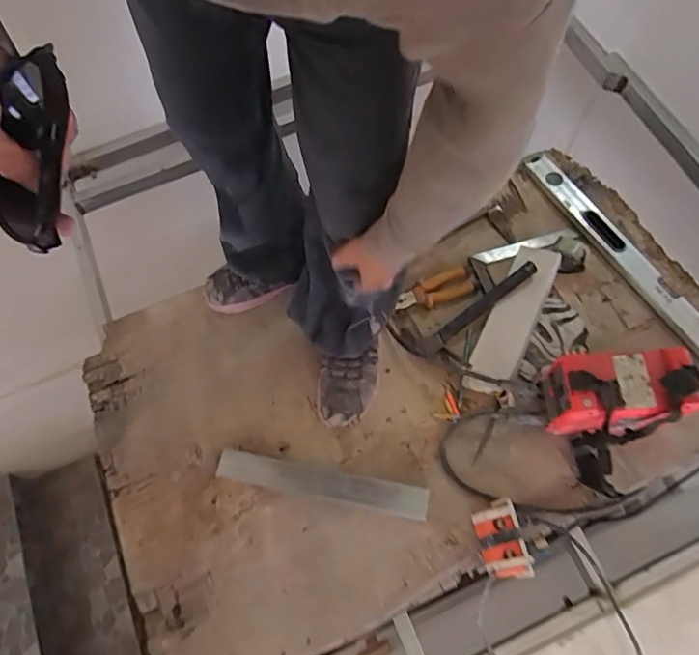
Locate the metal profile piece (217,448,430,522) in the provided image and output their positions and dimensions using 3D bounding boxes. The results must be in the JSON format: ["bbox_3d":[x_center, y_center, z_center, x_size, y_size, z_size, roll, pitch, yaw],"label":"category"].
[{"bbox_3d":[-0.048,0.266,0.944,0.358,0.021,0.051,10,69,6],"label":"metal profile piece"}]

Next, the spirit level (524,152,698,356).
[{"bbox_3d":[0.599,-0.066,1.050,0.066,0.032,0.745,-32,71,-11],"label":"spirit level"}]

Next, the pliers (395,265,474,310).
[{"bbox_3d":[0.164,-0.071,1.064,0.150,0.021,0.058,-25,70,-8],"label":"pliers"}]

